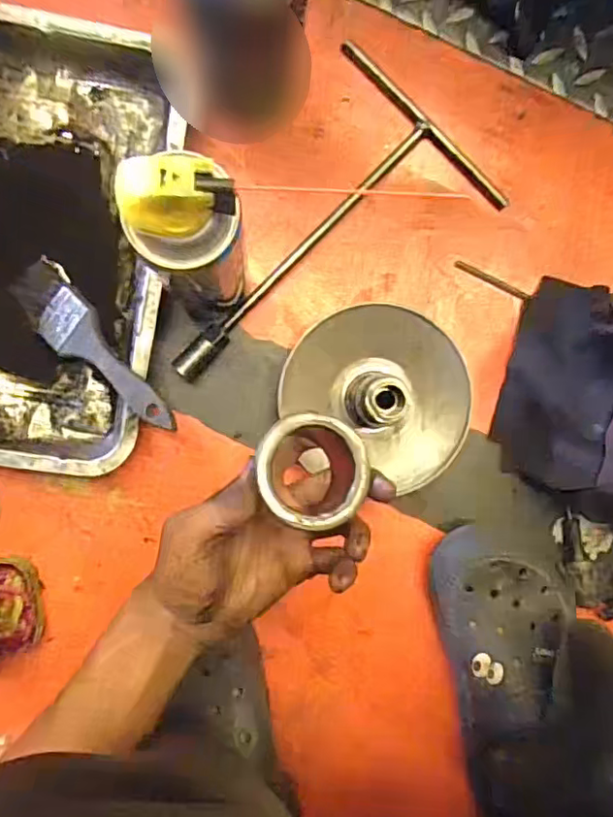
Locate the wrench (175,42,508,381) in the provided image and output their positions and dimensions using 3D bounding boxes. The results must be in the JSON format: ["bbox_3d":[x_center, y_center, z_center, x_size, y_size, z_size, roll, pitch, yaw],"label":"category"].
[{"bbox_3d":[0.004,-0.136,0.498,0.183,0.023,0.302,43,90,-4],"label":"wrench"}]

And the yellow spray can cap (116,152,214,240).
[{"bbox_3d":[-0.066,-0.100,0.280,0.044,0.036,0.030,2,91,-4],"label":"yellow spray can cap"}]

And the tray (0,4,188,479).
[{"bbox_3d":[-0.240,-0.133,0.473,0.249,0.048,0.343,8,92,-3],"label":"tray"}]

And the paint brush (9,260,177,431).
[{"bbox_3d":[-0.171,-0.048,0.467,0.190,0.017,0.043,43,90,14],"label":"paint brush"}]

